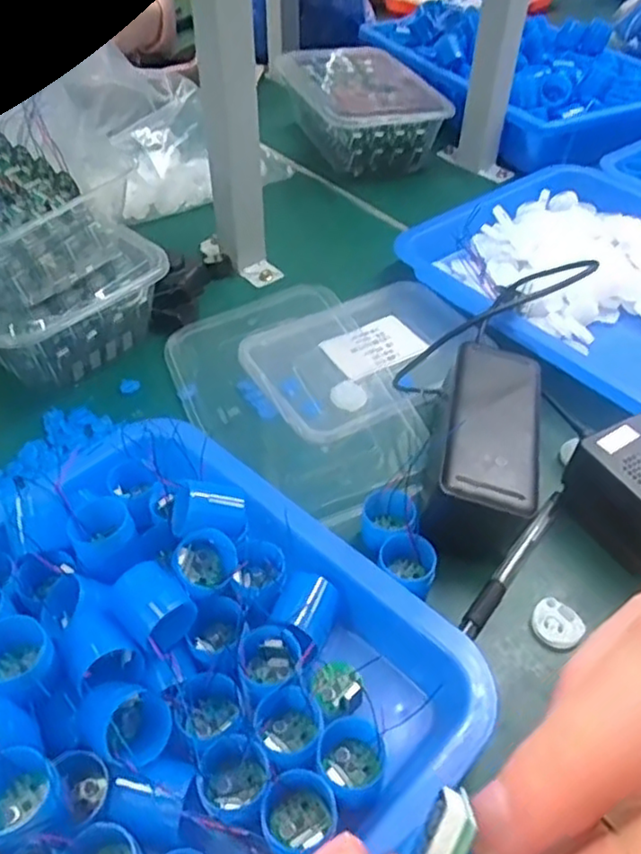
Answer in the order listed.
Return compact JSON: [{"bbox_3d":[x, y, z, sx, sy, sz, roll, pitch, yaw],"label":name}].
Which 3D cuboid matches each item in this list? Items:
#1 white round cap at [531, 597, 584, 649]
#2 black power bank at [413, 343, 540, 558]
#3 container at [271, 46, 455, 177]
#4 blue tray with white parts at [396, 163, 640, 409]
[{"bbox_3d":[0.123,0.103,0.347,0.022,0.006,0.025,-34,55,-29],"label":"white round cap"},{"bbox_3d":[0.096,0.014,0.398,0.060,0.052,0.139,10,47,8],"label":"black power bank"},{"bbox_3d":[0.041,-0.351,0.737,0.136,0.065,0.196,-14,48,-15],"label":"container"},{"bbox_3d":[0.255,-0.116,0.532,0.266,0.050,0.329,-30,54,-27],"label":"blue tray with white parts"}]

